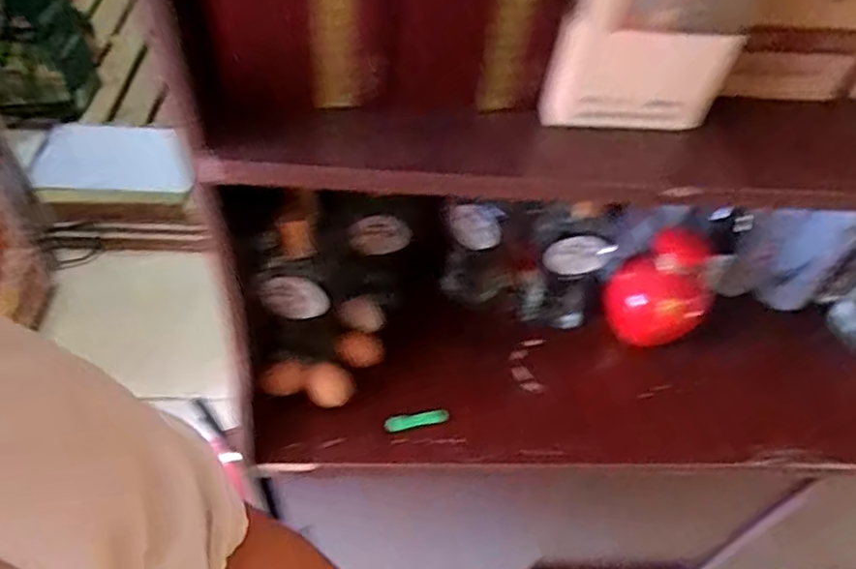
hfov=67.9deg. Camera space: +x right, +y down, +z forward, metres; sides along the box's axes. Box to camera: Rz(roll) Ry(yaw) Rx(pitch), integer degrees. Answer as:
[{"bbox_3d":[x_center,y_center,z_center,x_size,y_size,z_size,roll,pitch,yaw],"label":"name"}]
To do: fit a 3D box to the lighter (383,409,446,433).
[{"bbox_3d":[-0.014,0.161,0.759,0.075,0.008,0.018,-9,51,-13],"label":"lighter"}]

